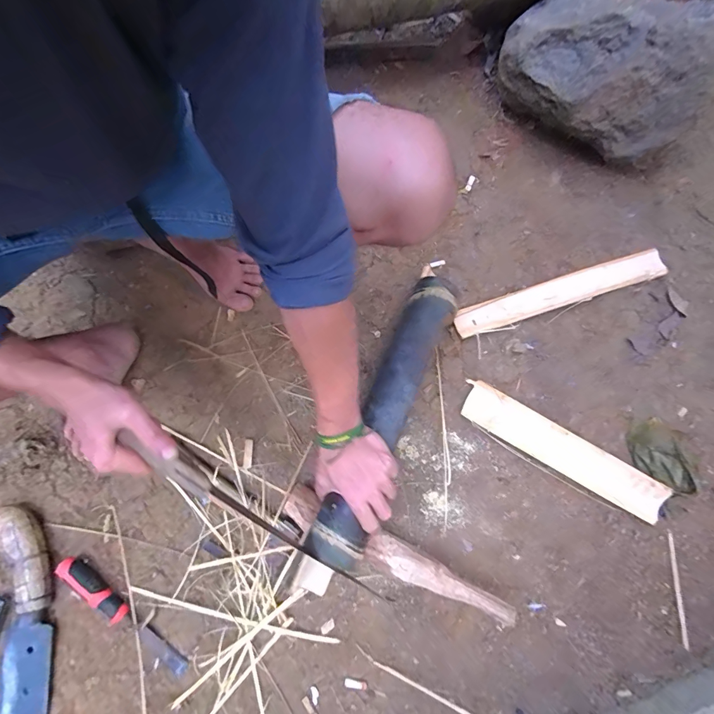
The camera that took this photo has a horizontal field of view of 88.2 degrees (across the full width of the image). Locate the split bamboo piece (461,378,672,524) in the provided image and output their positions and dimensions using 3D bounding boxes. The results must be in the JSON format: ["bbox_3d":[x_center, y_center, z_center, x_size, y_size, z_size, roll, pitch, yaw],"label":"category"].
[{"bbox_3d":[0.329,0.151,0.598,0.334,0.025,0.066,30,79,7],"label":"split bamboo piece"}]

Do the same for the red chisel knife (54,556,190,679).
[{"bbox_3d":[-0.347,0.383,0.535,0.237,0.028,0.033,37,79,8],"label":"red chisel knife"}]

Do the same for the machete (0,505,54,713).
[{"bbox_3d":[-0.484,0.410,0.524,0.086,0.037,0.376,-9,77,-2],"label":"machete"}]

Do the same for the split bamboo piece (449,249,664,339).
[{"bbox_3d":[0.361,-0.115,0.659,0.388,0.023,0.053,-17,77,-4],"label":"split bamboo piece"}]

